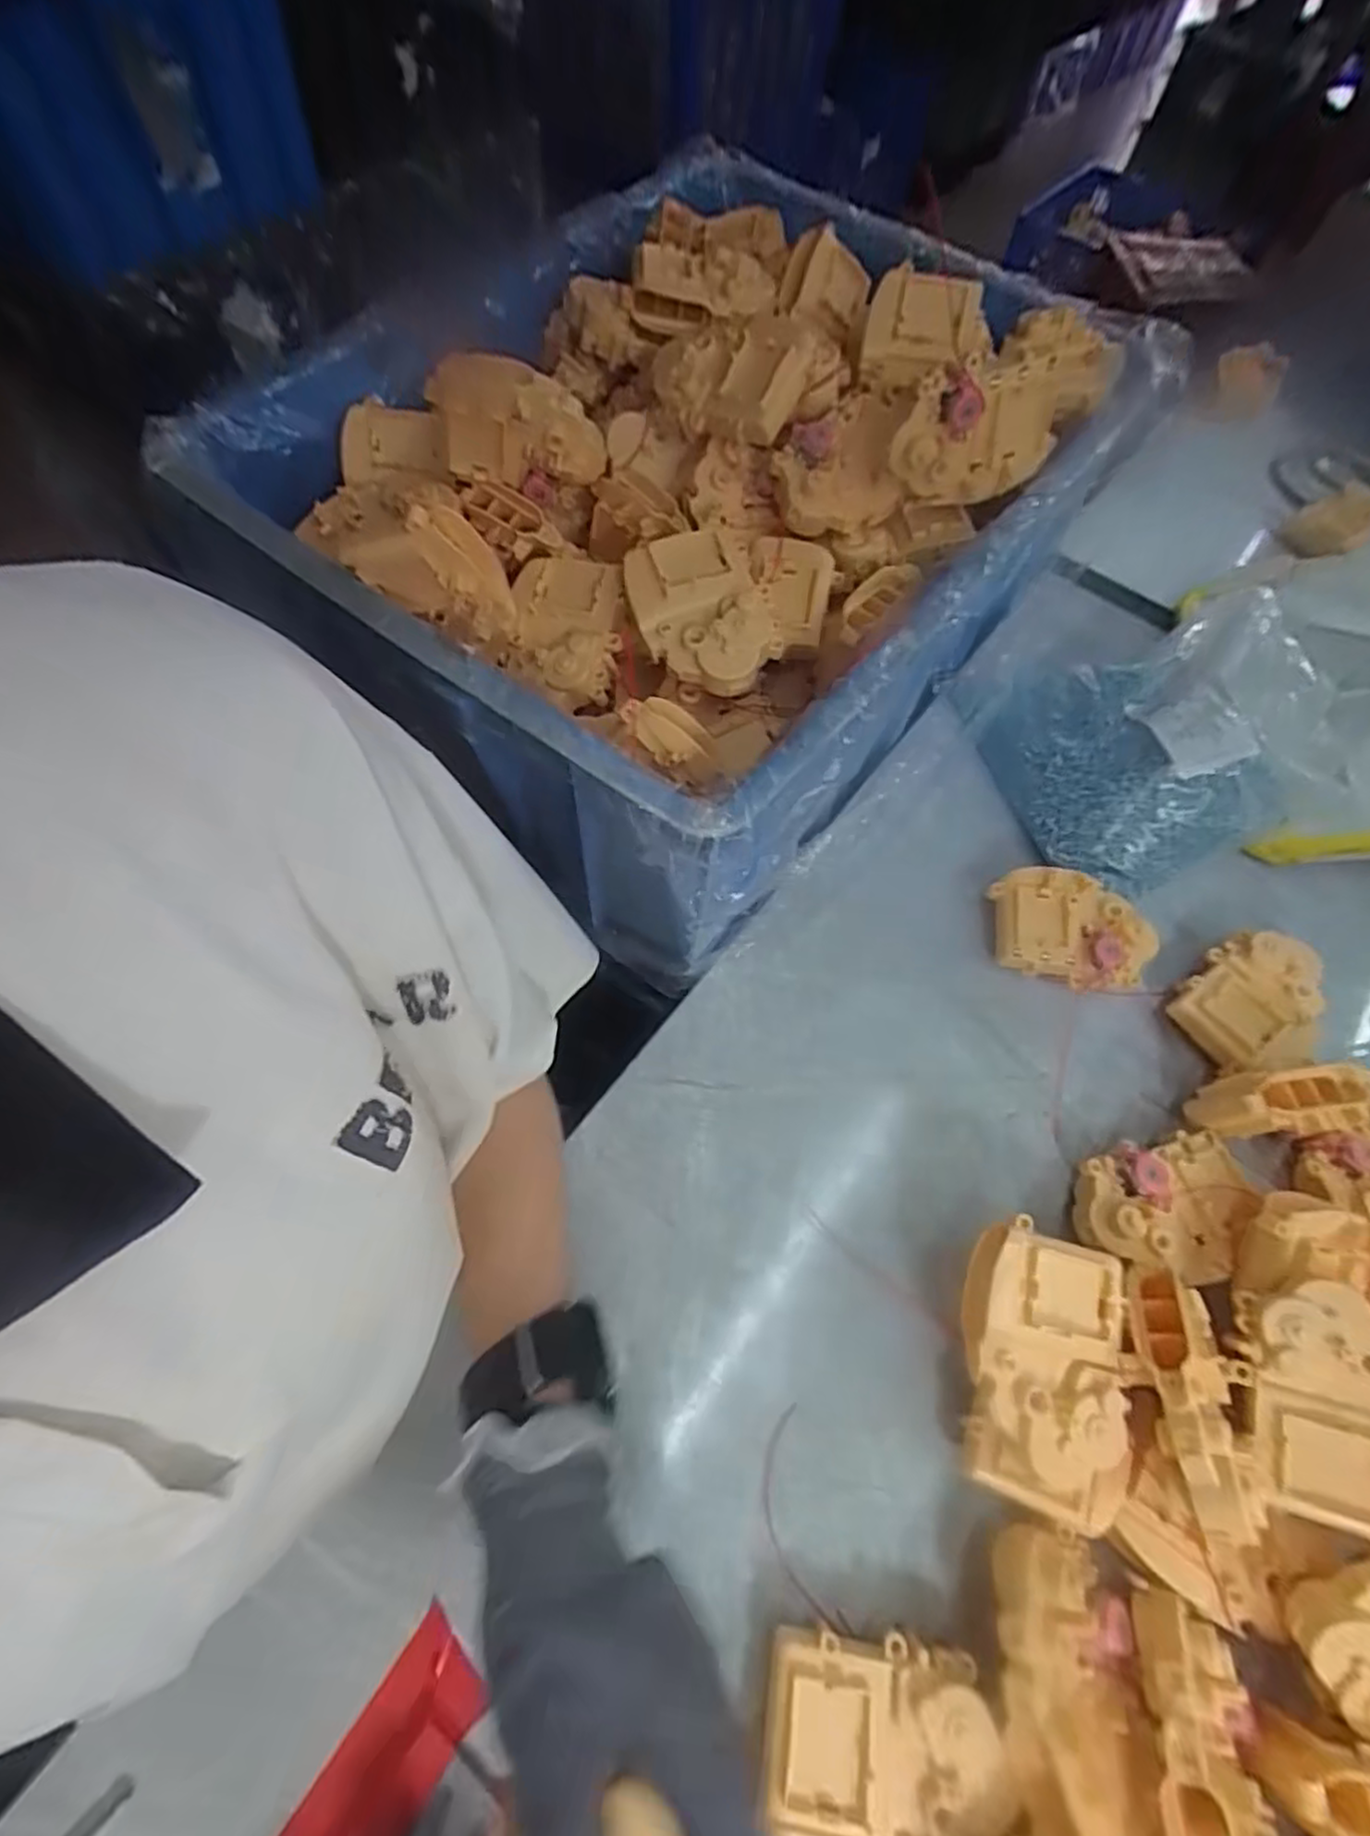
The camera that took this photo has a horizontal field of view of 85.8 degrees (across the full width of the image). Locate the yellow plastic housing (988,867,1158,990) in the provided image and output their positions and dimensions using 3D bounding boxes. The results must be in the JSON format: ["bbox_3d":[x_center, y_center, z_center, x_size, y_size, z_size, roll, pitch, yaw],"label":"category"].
[{"bbox_3d":[0.248,0.008,0.479,0.095,0.034,0.068,14,63,2],"label":"yellow plastic housing"}]

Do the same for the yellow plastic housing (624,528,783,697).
[{"bbox_3d":[0.010,-0.167,0.402,0.068,0.036,0.097,-16,66,-13],"label":"yellow plastic housing"}]

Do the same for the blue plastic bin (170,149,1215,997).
[{"bbox_3d":[0.013,-0.275,0.517,0.413,0.215,0.487,35,66,13],"label":"blue plastic bin"}]

